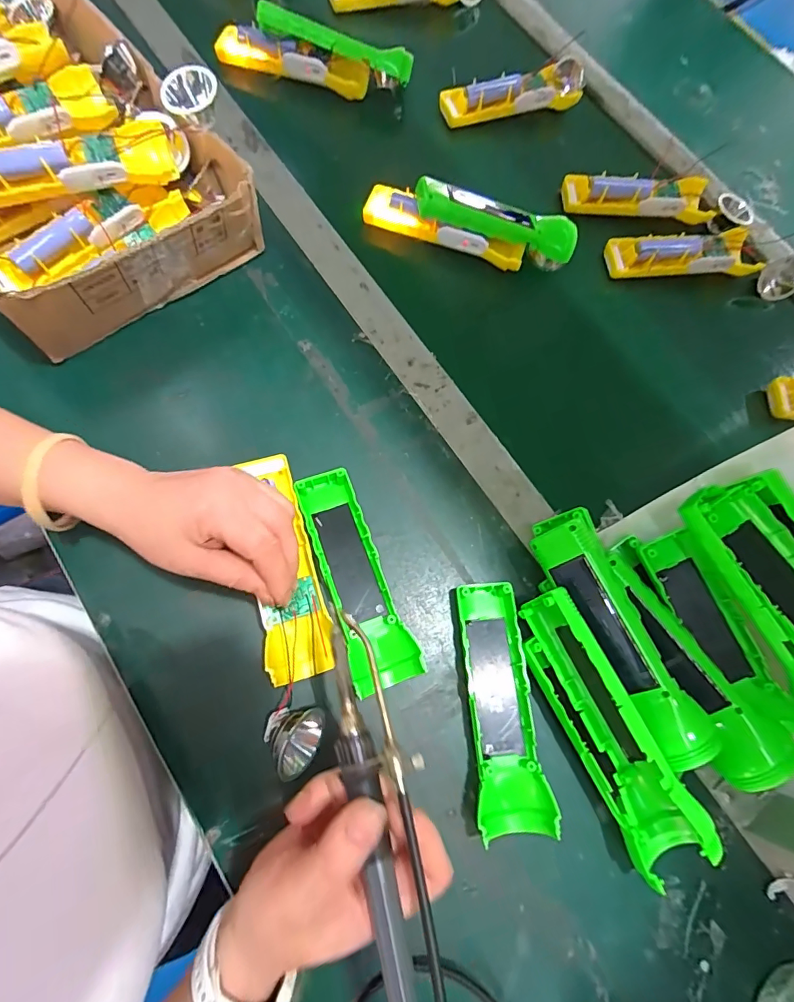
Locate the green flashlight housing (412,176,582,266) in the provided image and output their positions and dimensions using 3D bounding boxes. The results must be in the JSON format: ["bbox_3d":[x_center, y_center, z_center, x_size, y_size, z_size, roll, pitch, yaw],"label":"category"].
[{"bbox_3d":[0.097,-0.274,0.438,0.163,0.031,0.043,6,77,-16],"label":"green flashlight housing"}]

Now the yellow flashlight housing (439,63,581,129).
[{"bbox_3d":[0.131,-0.469,0.517,0.162,0.030,0.045,-18,79,-6],"label":"yellow flashlight housing"}]

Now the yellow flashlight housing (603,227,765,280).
[{"bbox_3d":[0.299,-0.258,0.470,0.156,0.016,0.047,-6,78,-3],"label":"yellow flashlight housing"}]

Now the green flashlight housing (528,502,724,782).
[{"bbox_3d":[0.146,0.088,0.305,0.046,0.038,0.166,-22,79,-6],"label":"green flashlight housing"}]

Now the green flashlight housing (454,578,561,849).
[{"bbox_3d":[0.074,0.143,0.317,0.045,0.022,0.163,-4,78,-3],"label":"green flashlight housing"}]

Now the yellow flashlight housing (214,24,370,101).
[{"bbox_3d":[-0.114,-0.479,0.488,0.163,0.029,0.027,17,78,2],"label":"yellow flashlight housing"}]

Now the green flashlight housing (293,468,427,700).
[{"bbox_3d":[-0.030,0.055,0.336,0.048,0.028,0.162,-18,79,-6],"label":"green flashlight housing"}]

